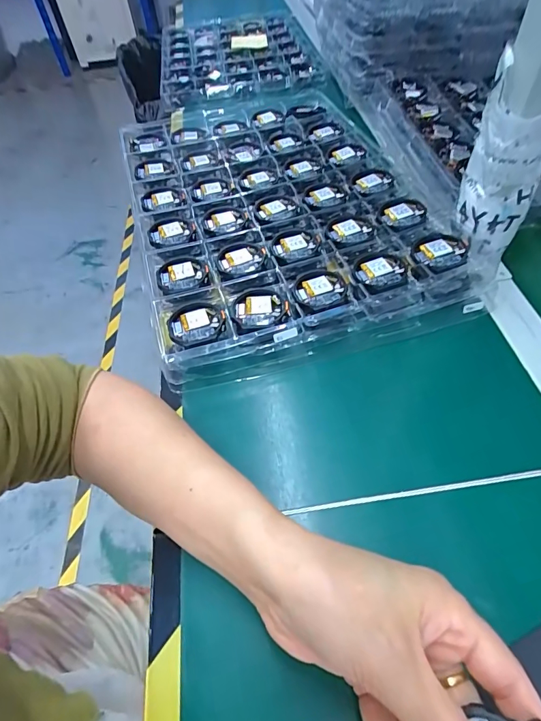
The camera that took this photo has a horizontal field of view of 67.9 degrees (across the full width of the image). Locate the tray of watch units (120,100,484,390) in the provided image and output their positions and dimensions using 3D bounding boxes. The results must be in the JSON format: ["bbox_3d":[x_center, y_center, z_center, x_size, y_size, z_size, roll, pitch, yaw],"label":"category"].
[{"bbox_3d":[-0.006,-0.192,0.461,0.294,0.034,0.458,-15,53,-8],"label":"tray of watch units"}]

